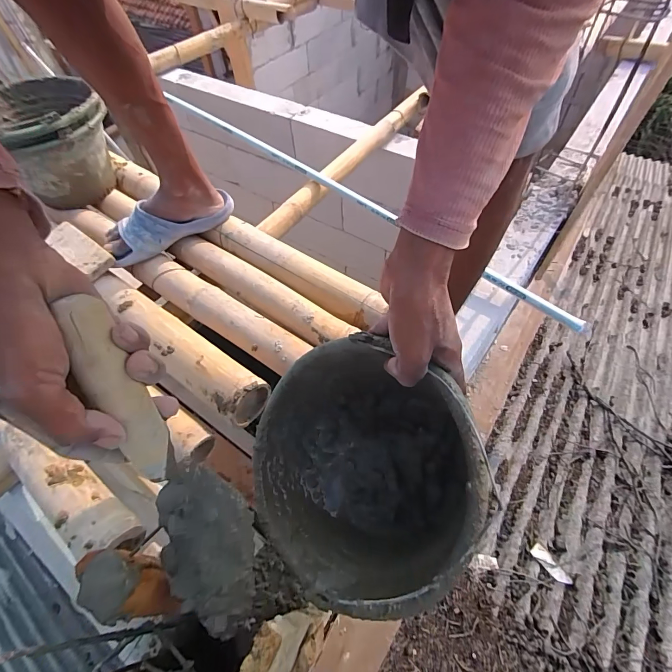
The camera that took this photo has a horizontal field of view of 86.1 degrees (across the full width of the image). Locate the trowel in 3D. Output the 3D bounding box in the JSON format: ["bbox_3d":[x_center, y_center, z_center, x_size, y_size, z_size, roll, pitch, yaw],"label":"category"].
[{"bbox_3d":[-0.123,0.110,0.274,0.081,0.294,0.055,-13,25,-5],"label":"trowel"}]

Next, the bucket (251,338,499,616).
[{"bbox_3d":[0.057,0.146,0.419,0.262,0.188,0.262,-14,68,37],"label":"bucket"}]

